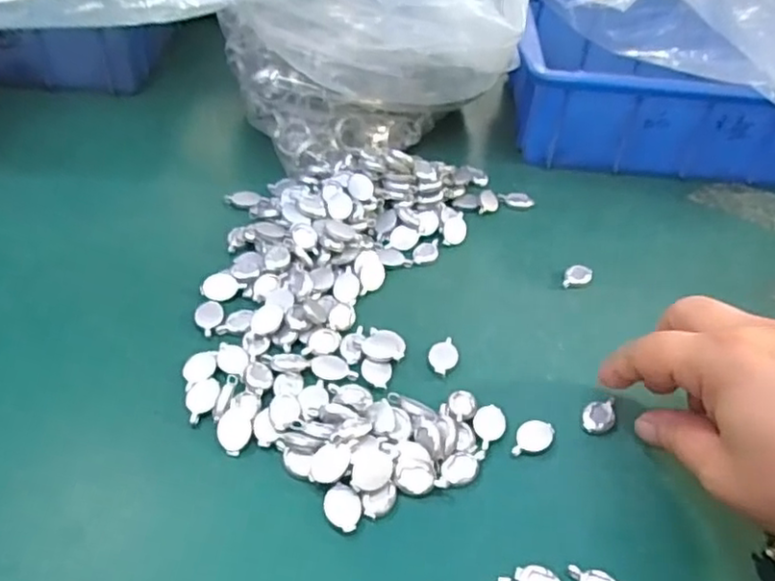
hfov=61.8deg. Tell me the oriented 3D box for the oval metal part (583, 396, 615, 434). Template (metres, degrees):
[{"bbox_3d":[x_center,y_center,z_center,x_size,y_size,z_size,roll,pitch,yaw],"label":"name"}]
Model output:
[{"bbox_3d":[0.099,0.056,0.299,0.013,0.004,0.023,27,48,21],"label":"oval metal part"}]

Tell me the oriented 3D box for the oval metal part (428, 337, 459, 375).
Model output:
[{"bbox_3d":[0.028,0.032,0.319,0.014,0.004,0.023,12,45,8],"label":"oval metal part"}]

